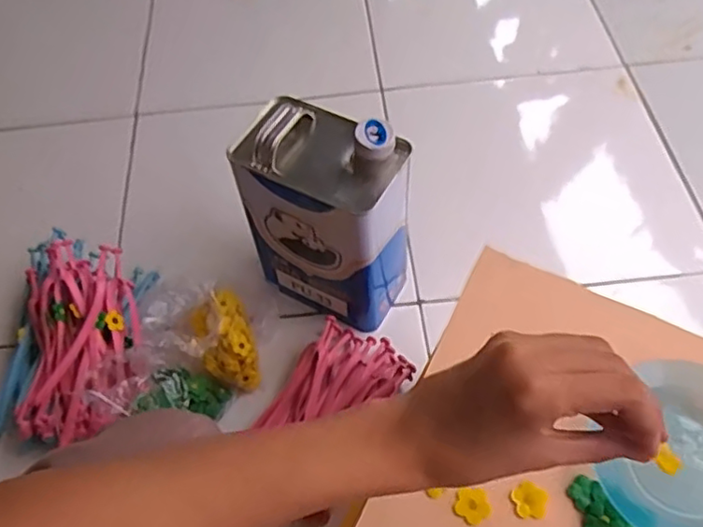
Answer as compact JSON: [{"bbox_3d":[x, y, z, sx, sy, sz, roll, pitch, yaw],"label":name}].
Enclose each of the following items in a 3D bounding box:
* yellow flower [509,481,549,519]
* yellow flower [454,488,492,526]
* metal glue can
[{"bbox_3d":[0.120,0.160,0.419,0.023,0.004,0.023,-2,57,2],"label":"yellow flower"},{"bbox_3d":[0.081,0.164,0.417,0.023,0.004,0.022,-2,57,2],"label":"yellow flower"},{"bbox_3d":[-0.026,-0.052,0.703,0.170,0.265,0.117,22,61,17],"label":"metal glue can"}]

